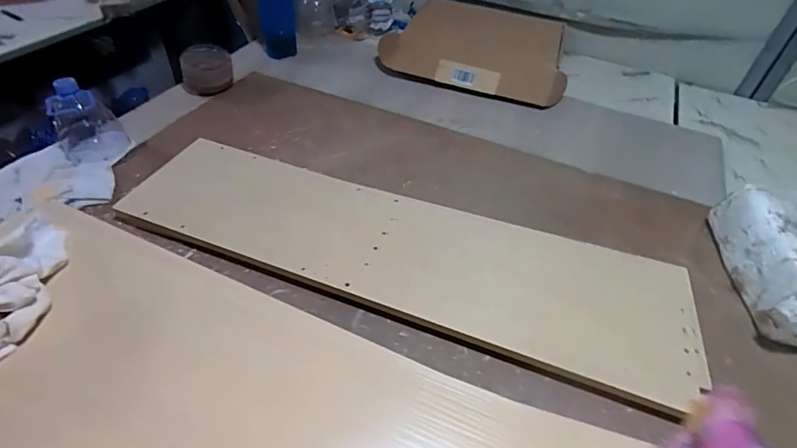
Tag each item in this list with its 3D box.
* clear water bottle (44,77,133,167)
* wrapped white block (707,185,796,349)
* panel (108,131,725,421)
[{"bbox_3d":[-0.547,-0.180,0.775,0.103,0.110,0.105,-28,54,-28],"label":"clear water bottle"},{"bbox_3d":[0.559,0.059,0.633,0.122,0.113,0.234,10,46,4],"label":"wrapped white block"},{"bbox_3d":[-0.014,0.022,0.647,0.802,0.027,0.228,18,45,14],"label":"panel"}]

